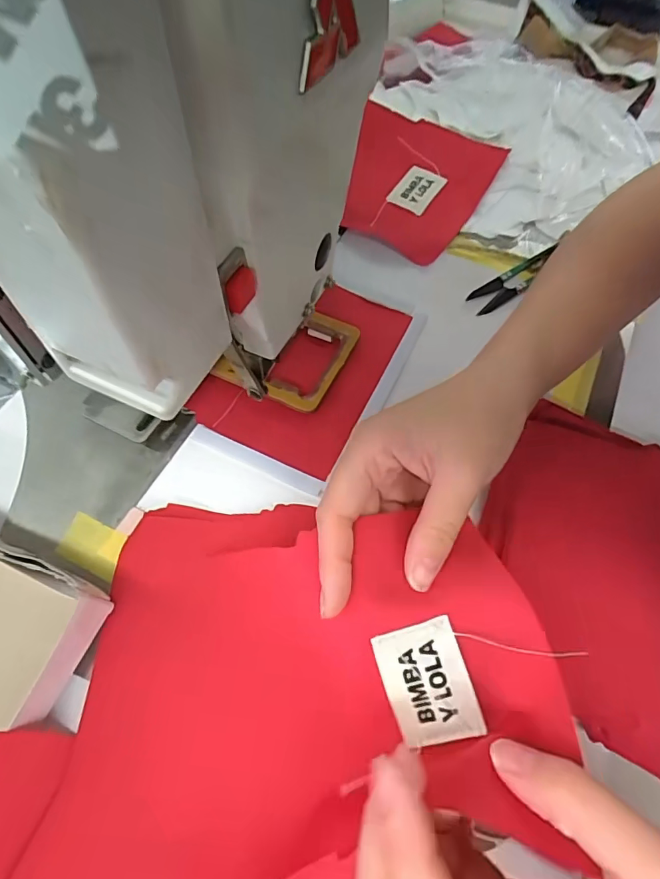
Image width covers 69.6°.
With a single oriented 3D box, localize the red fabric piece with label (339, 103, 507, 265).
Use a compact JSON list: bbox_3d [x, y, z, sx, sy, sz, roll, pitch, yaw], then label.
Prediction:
[{"bbox_3d":[0.071,-0.227,0.416,0.121,0.030,0.149,28,62,14],"label":"red fabric piece with label"}]

